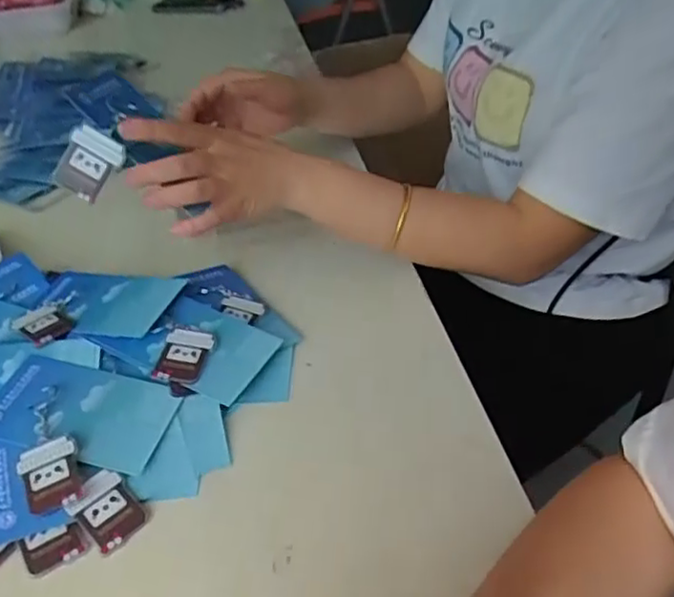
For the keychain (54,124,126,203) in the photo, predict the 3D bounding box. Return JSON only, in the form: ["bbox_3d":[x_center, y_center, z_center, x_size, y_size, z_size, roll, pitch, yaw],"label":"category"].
[{"bbox_3d":[-0.191,-0.104,0.507,0.040,0.053,0.012,26,12,-19],"label":"keychain"}]

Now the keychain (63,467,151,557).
[{"bbox_3d":[-0.152,0.141,0.437,0.049,0.004,0.038,41,54,17],"label":"keychain"}]

